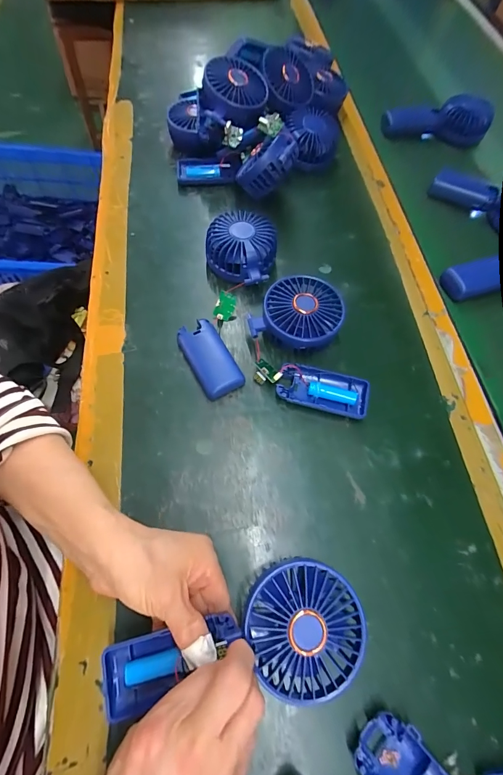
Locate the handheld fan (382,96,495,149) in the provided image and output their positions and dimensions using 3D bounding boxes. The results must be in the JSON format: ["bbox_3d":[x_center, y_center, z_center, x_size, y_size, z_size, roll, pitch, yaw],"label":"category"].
[{"bbox_3d":[0.319,-0.458,0.601,0.175,0.068,0.043,5,25,6],"label":"handheld fan"}]

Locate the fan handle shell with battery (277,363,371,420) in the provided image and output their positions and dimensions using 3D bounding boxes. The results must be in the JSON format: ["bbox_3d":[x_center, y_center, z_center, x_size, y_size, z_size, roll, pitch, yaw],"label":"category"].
[{"bbox_3d":[0.076,0.003,0.369,0.093,0.018,0.047,14,65,4],"label":"fan handle shell with battery"}]

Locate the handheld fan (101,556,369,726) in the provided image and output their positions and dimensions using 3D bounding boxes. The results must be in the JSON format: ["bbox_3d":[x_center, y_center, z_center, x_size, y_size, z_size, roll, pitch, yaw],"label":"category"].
[{"bbox_3d":[-0.011,0.183,0.247,0.183,0.029,0.083,-15,66,-1],"label":"handheld fan"}]

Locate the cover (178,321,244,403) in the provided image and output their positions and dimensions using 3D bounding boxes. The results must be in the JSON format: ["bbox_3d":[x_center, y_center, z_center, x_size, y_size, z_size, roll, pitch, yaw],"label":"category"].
[{"bbox_3d":[-0.046,-0.031,0.376,0.046,0.015,0.090,-25,68,-14],"label":"cover"}]

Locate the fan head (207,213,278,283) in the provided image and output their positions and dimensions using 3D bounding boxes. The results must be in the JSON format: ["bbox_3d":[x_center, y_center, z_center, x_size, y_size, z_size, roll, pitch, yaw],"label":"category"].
[{"bbox_3d":[-0.014,-0.165,0.422,0.081,0.049,0.082,1,65,-2],"label":"fan head"}]

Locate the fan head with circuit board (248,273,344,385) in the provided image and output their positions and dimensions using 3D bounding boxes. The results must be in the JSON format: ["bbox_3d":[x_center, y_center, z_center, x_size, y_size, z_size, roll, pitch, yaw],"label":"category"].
[{"bbox_3d":[0.043,-0.066,0.383,0.083,0.049,0.125,42,70,16],"label":"fan head with circuit board"}]

